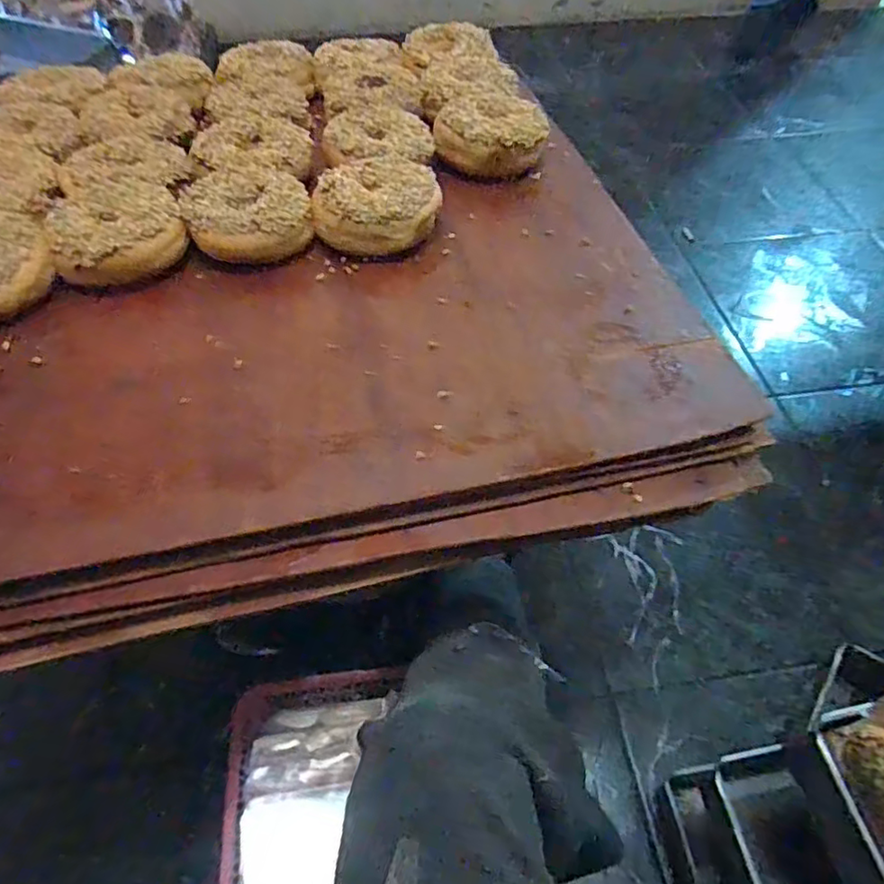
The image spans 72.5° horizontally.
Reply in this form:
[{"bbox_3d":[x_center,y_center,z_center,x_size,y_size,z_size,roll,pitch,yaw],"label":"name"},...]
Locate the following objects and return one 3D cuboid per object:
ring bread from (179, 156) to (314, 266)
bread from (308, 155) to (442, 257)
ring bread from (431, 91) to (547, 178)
[{"bbox_3d":[-0.148,-0.176,0.458,0.086,0.027,0.099,-20,55,-14],"label":"ring bread"},{"bbox_3d":[-0.048,-0.183,0.459,0.090,0.032,0.092,5,53,4],"label":"bread"},{"bbox_3d":[0.044,-0.274,0.531,0.091,0.038,0.091,0,53,0],"label":"ring bread"}]

